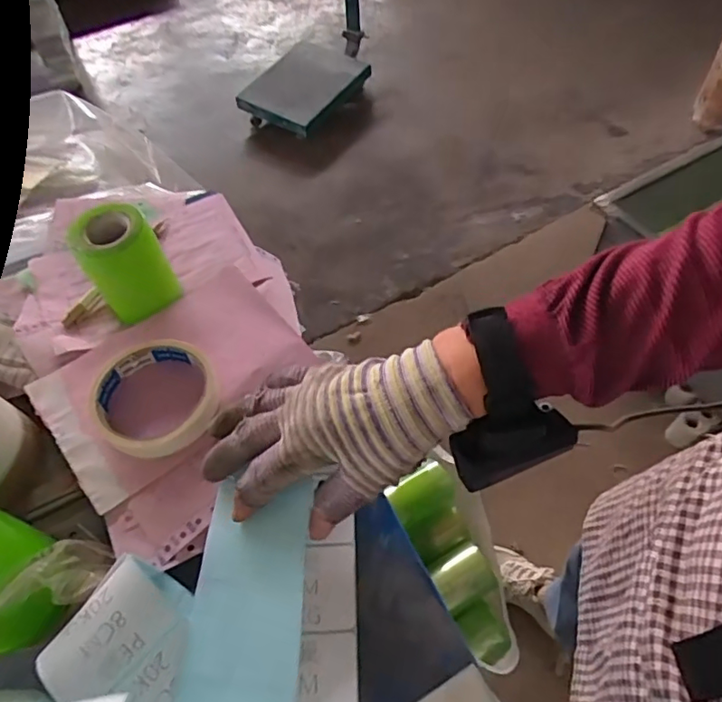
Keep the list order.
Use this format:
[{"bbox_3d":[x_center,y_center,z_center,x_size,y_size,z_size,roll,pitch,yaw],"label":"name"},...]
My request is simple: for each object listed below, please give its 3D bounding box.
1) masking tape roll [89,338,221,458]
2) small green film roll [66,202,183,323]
[{"bbox_3d":[-0.150,0.032,0.414,0.088,0.020,0.089,-2,57,3],"label":"masking tape roll"},{"bbox_3d":[-0.187,-0.070,0.454,0.058,0.082,0.052,-25,59,-12],"label":"small green film roll"}]

